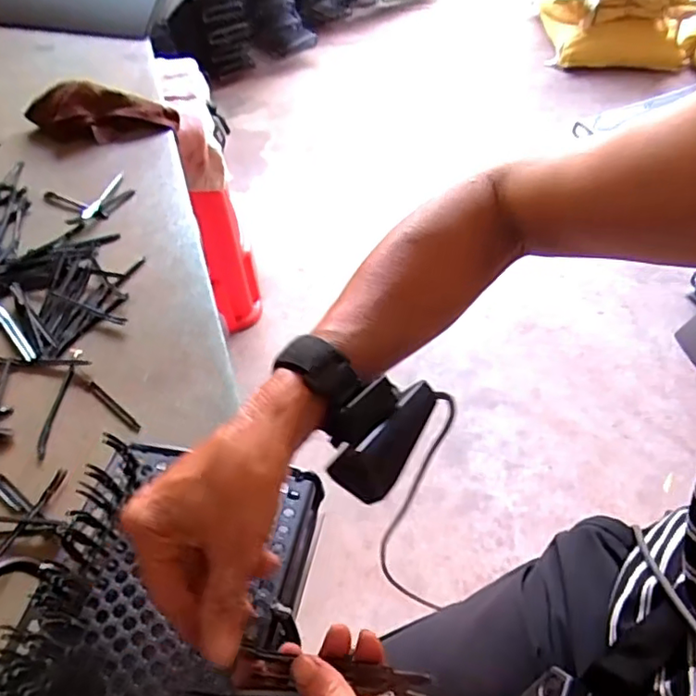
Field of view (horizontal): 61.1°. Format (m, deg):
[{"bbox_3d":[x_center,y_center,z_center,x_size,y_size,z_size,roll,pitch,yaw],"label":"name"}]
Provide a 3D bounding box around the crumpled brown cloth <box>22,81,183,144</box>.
[{"bbox_3d":[-0.326,-0.312,0.774,0.191,0.052,0.074,-4,51,-6],"label":"crumpled brown cloth"}]

